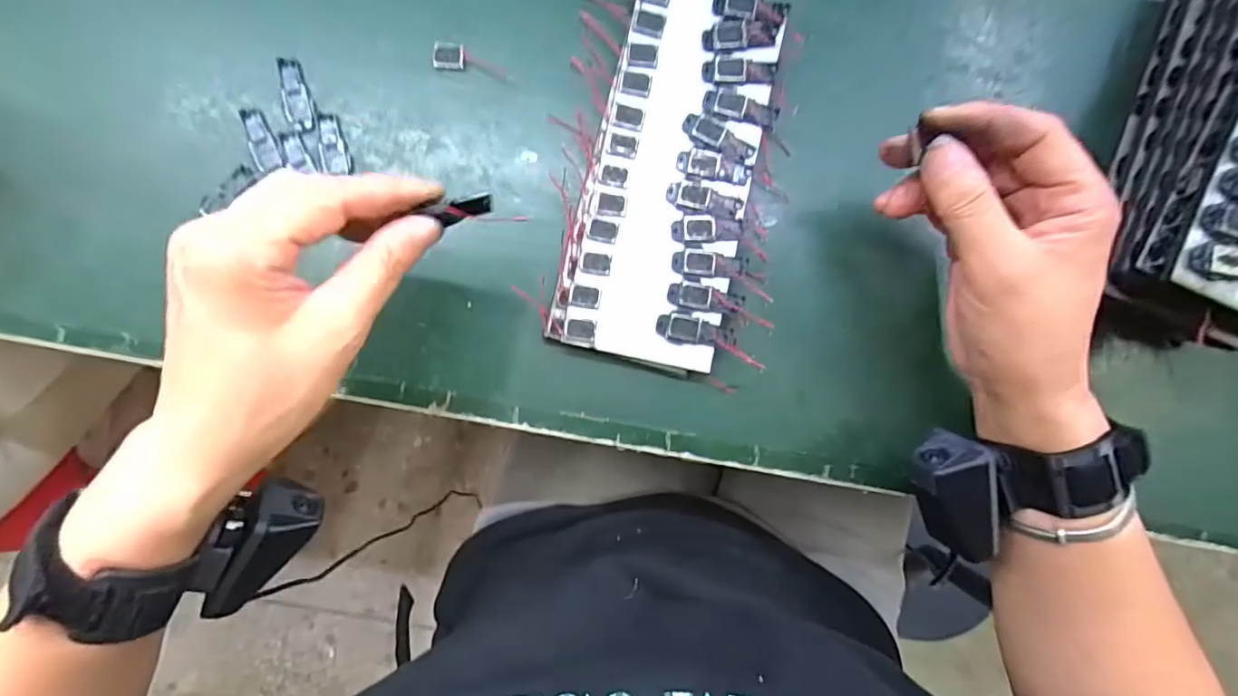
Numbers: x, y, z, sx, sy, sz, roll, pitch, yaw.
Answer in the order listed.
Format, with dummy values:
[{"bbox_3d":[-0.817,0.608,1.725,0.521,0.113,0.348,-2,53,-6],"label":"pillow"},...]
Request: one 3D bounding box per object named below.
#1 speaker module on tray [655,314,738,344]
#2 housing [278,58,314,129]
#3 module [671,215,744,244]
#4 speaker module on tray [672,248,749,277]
[{"bbox_3d":[0.041,-0.009,0.301,0.041,0.006,0.015,6,89,-2],"label":"speaker module on tray"},{"bbox_3d":[-0.177,-0.139,0.312,0.015,0.004,0.040,-9,90,-2],"label":"housing"},{"bbox_3d":[0.047,-0.063,0.301,0.038,0.004,0.014,-1,90,-2],"label":"module"},{"bbox_3d":[0.048,-0.044,0.301,0.040,0.005,0.014,10,89,-2],"label":"speaker module on tray"}]

